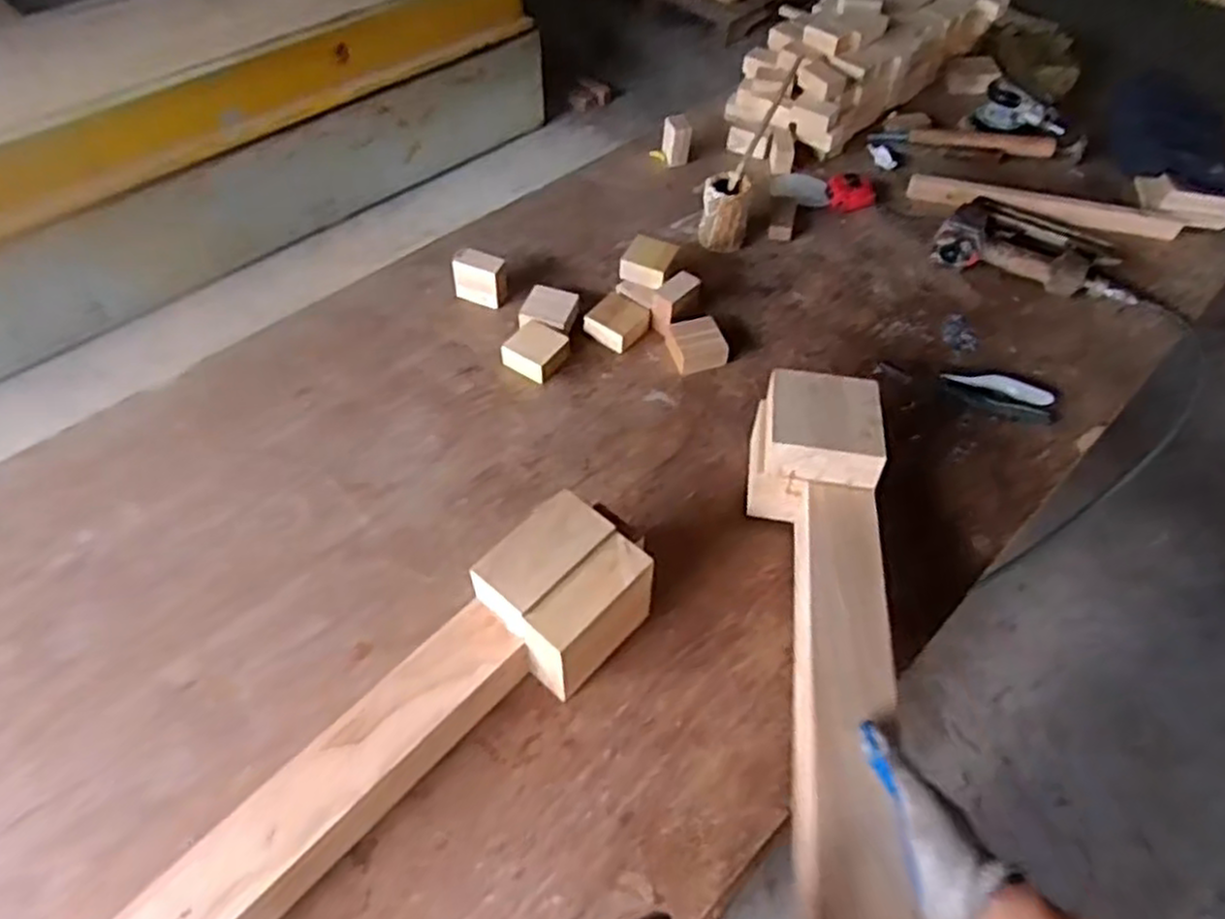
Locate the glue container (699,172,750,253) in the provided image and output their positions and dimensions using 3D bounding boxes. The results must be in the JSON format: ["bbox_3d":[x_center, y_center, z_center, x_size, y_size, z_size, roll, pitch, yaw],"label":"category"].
[{"bbox_3d":[0.154,-0.337,1.056,0.066,0.089,0.056,8,54,4],"label":"glue container"}]

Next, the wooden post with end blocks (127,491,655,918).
[{"bbox_3d":[-0.232,0.285,0.586,0.124,0.117,0.709,39,61,24],"label":"wooden post with end blocks"}]

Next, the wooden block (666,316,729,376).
[{"bbox_3d":[0.106,-0.144,0.971,0.067,0.034,0.064,-16,56,-14],"label":"wooden block"}]

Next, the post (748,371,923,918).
[{"bbox_3d":[0.165,0.186,0.601,0.114,0.094,0.659,8,47,4],"label":"post"}]

